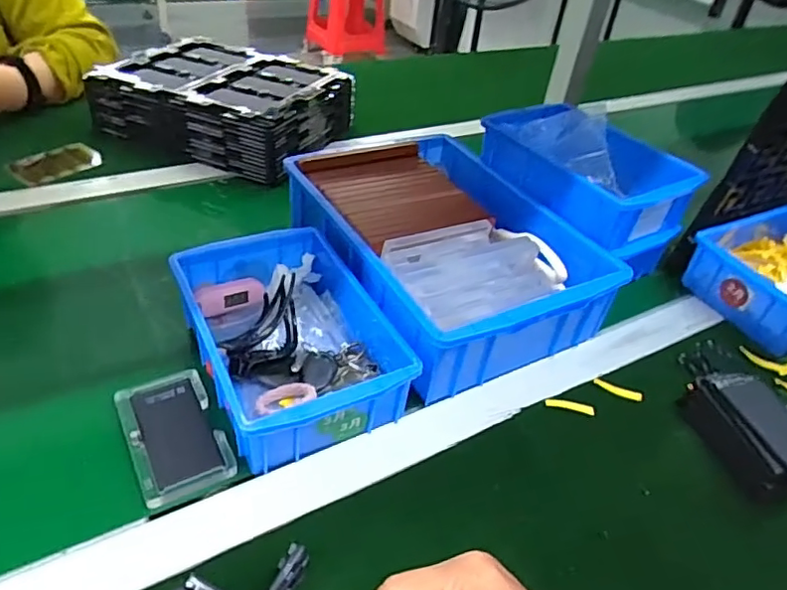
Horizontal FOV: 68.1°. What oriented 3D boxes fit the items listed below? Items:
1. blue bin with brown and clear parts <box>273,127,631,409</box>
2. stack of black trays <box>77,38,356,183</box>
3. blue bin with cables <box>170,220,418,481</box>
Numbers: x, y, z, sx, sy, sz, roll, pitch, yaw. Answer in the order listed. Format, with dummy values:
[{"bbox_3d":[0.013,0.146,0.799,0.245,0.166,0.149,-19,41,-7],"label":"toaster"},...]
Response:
[{"bbox_3d":[0.042,-0.045,0.576,0.218,0.096,0.304,-15,44,-26],"label":"blue bin with brown and clear parts"},{"bbox_3d":[-0.226,-0.257,0.788,0.279,0.090,0.226,19,41,13],"label":"stack of black trays"},{"bbox_3d":[-0.088,0.032,0.471,0.134,0.066,0.208,-16,44,-27],"label":"blue bin with cables"}]

